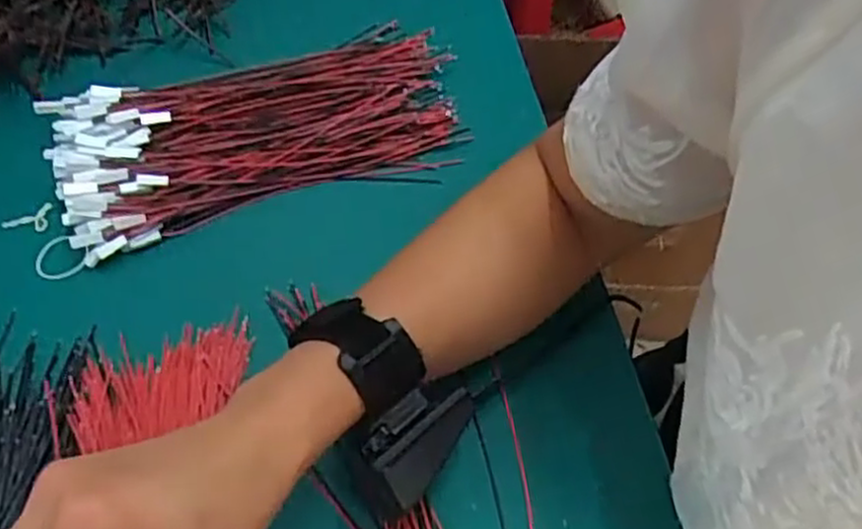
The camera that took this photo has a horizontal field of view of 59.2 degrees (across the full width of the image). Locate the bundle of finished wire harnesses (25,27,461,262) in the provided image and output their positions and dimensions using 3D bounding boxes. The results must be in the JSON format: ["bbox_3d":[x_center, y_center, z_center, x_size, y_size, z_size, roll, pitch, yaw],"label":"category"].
[{"bbox_3d":[-0.112,-0.103,0.509,0.268,0.034,0.131,-20,57,-10],"label":"bundle of finished wire harnesses"}]

